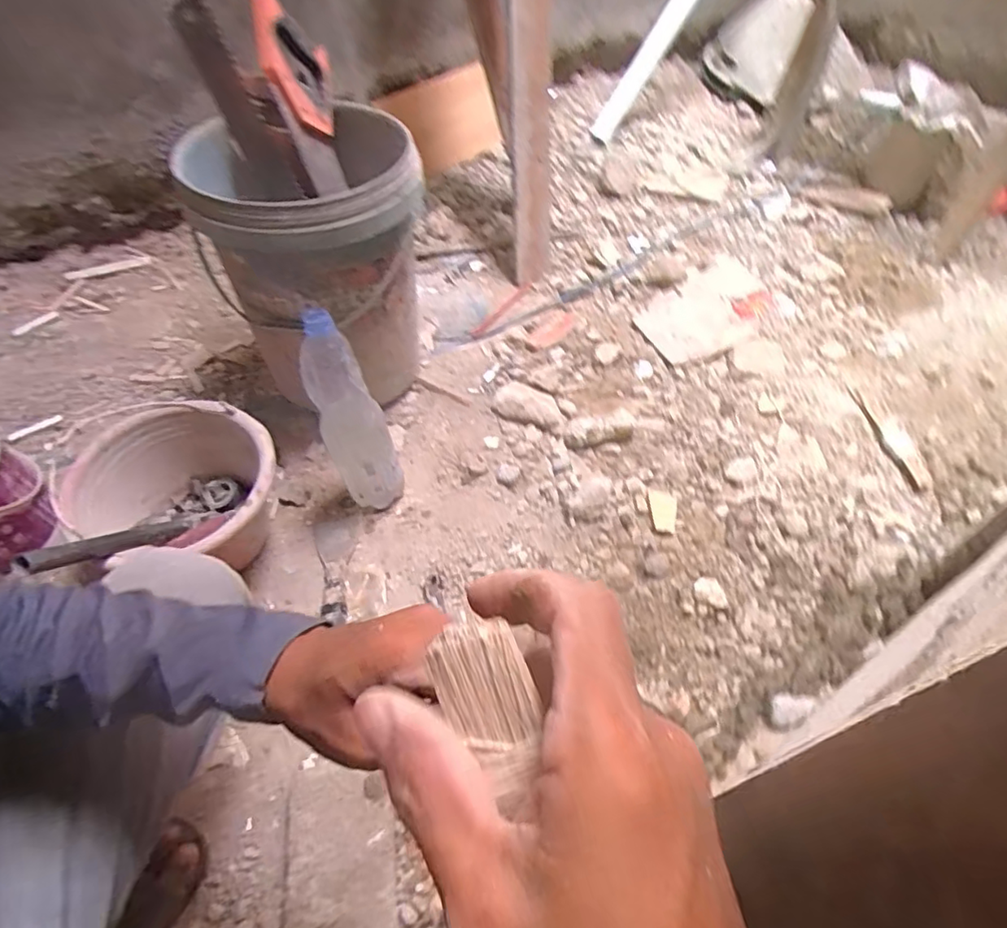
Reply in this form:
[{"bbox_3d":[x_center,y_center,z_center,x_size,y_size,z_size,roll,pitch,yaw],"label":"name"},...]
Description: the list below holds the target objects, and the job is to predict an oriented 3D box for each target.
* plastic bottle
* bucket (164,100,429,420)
[{"bbox_3d":[-0.200,-0.053,0.781,0.083,0.324,0.072,-17,54,-11],"label":"plastic bottle"},{"bbox_3d":[-0.268,-0.301,0.904,0.272,0.353,0.296,-1,52,1],"label":"bucket"}]

